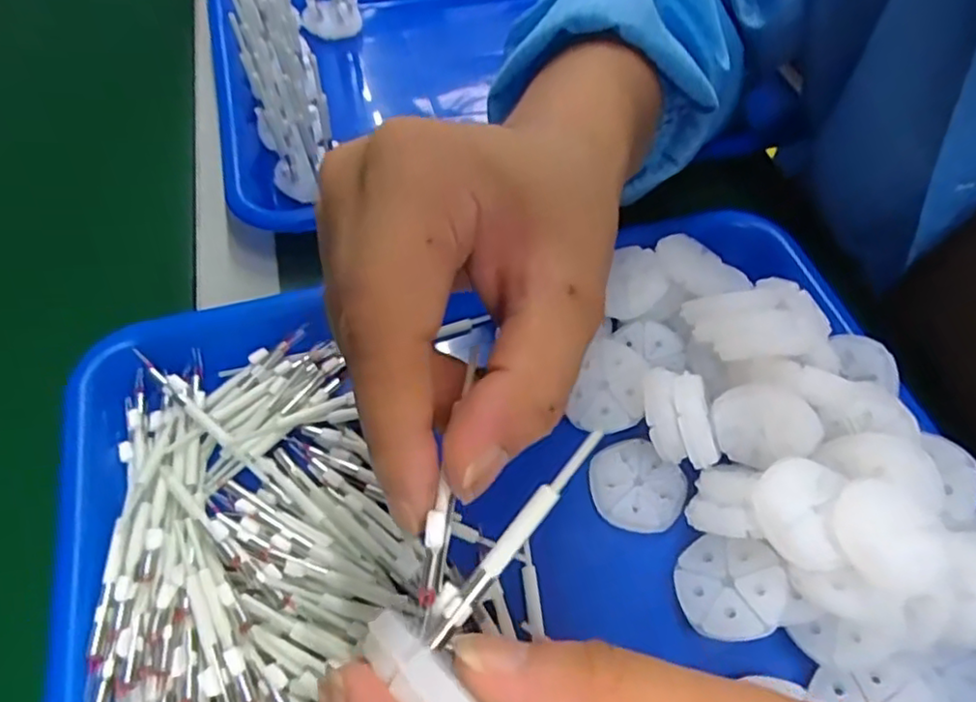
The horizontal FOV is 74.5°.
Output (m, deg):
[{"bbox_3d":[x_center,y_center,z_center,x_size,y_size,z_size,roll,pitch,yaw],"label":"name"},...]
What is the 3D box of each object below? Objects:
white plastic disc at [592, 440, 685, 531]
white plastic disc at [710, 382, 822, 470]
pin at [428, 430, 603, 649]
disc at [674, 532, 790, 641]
[{"bbox_3d":[0.061,0.054,0.261,0.036,0.004,0.038,0,56,-3],"label":"white plastic disc"},{"bbox_3d":[0.105,0.028,0.246,0.033,0.037,0.005,54,39,-8],"label":"white plastic disc"},{"bbox_3d":[0.007,0.042,0.149,0.005,0.004,0.061,36,71,20],"label":"pin"},{"bbox_3d":[0.087,0.084,0.231,0.037,0.006,0.036,-16,52,18],"label":"disc"}]

